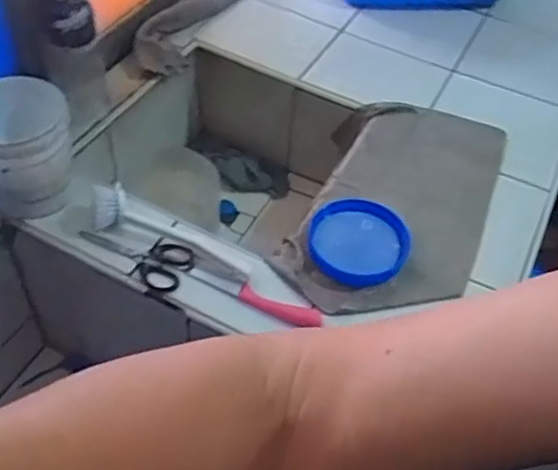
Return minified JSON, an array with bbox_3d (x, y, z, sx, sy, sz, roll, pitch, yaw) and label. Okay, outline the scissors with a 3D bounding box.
[{"bbox_3d":[-0.172,0.021,0.755,0.139,0.017,0.062,24,51,14],"label":"scissors"}]

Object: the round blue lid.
[{"bbox_3d":[0.100,0.007,0.780,0.120,0.024,0.125,3,49,-4],"label":"round blue lid"}]

